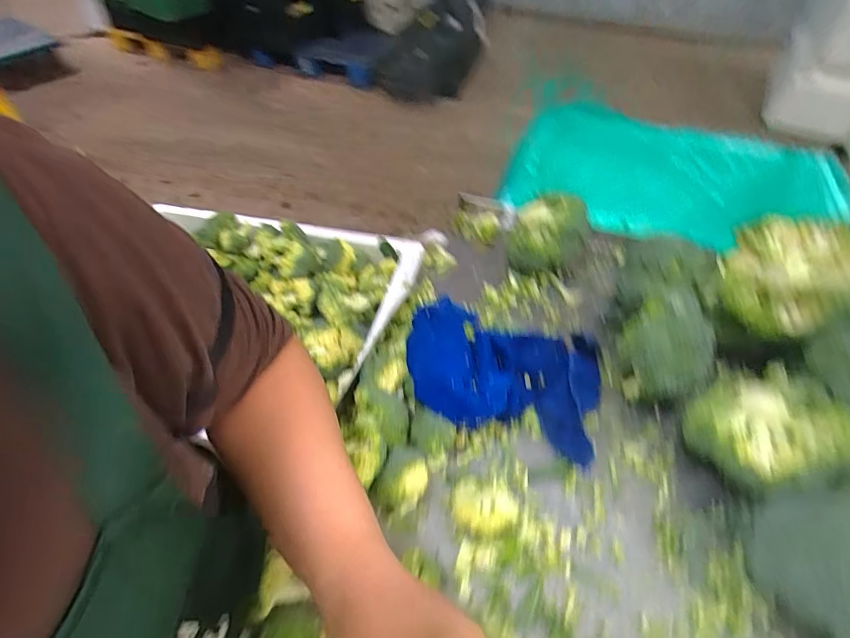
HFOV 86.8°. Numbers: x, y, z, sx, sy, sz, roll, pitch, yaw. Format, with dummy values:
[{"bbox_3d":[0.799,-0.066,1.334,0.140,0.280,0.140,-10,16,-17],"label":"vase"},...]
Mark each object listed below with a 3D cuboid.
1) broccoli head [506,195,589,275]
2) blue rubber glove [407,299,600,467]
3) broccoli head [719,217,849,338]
[{"bbox_3d":[0.179,-0.122,0.657,0.108,0.092,0.115,11,51,9],"label":"broccoli head"},{"bbox_3d":[0.093,0.052,0.530,0.231,0.069,0.189,9,51,8],"label":"blue rubber glove"},{"bbox_3d":[0.381,-0.048,0.475,0.088,0.095,0.122,-30,56,-23],"label":"broccoli head"}]

